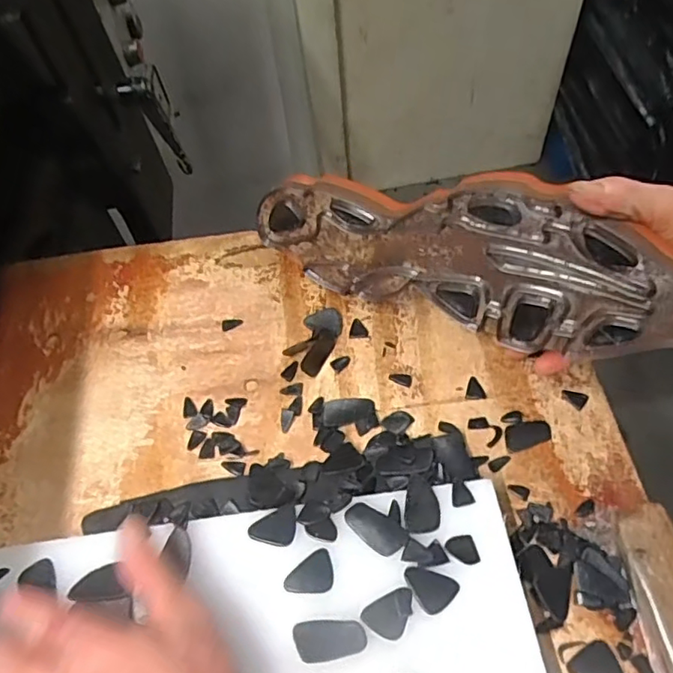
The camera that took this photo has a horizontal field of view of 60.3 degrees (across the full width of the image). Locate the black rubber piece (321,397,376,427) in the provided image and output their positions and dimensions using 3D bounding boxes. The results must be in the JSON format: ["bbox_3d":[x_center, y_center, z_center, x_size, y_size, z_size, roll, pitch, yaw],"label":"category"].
[{"bbox_3d":[0.008,0.054,0.424,0.038,0.006,0.020,-12,58,-2],"label":"black rubber piece"}]

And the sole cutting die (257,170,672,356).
[{"bbox_3d":[0.082,-0.057,0.401,0.314,0.114,0.031,16,56,28],"label":"sole cutting die"}]

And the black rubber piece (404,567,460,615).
[{"bbox_3d":[0.054,0.142,0.333,0.023,0.004,0.028,-41,63,-19],"label":"black rubber piece"}]

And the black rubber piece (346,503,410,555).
[{"bbox_3d":[0.023,0.115,0.350,0.038,0.004,0.021,31,65,22],"label":"black rubber piece"}]

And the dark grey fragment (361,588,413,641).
[{"bbox_3d":[0.031,0.157,0.324,0.030,0.004,0.021,-24,59,-10],"label":"dark grey fragment"}]

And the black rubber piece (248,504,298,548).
[{"bbox_3d":[-0.037,0.118,0.354,0.031,0.004,0.021,-26,59,-11],"label":"black rubber piece"}]

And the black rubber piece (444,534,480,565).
[{"bbox_3d":[0.074,0.126,0.340,0.017,0.004,0.018,-2,58,4],"label":"black rubber piece"}]

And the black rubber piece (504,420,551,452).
[{"bbox_3d":[0.136,0.069,0.411,0.036,0.004,0.019,-18,58,-6],"label":"black rubber piece"}]

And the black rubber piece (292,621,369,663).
[{"bbox_3d":[-0.004,0.167,0.319,0.039,0.004,0.020,-7,58,1],"label":"black rubber piece"}]

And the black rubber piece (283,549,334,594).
[{"bbox_3d":[-0.014,0.140,0.338,0.030,0.004,0.021,-35,61,-16],"label":"black rubber piece"}]

